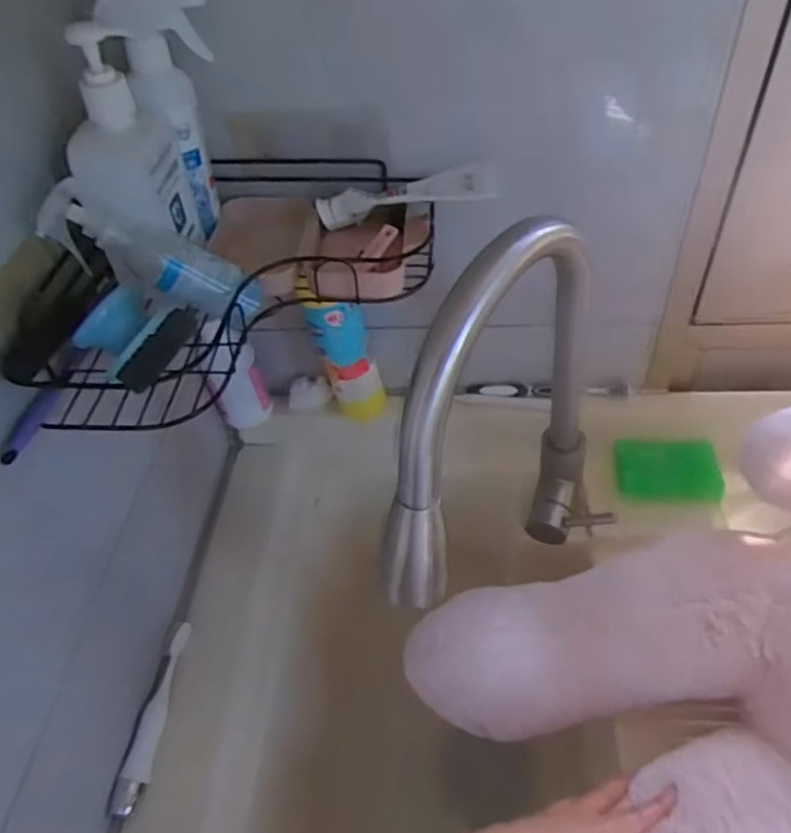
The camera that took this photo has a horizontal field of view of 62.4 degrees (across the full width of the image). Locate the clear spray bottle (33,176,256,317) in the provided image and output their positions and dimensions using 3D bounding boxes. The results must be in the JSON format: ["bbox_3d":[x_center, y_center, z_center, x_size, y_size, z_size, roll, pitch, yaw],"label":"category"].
[{"bbox_3d":[-0.180,-0.119,0.492,0.160,0.044,0.051,24,48,-16],"label":"clear spray bottle"}]

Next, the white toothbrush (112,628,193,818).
[{"bbox_3d":[-0.225,0.278,0.617,0.023,0.021,0.171,2,49,9],"label":"white toothbrush"}]

